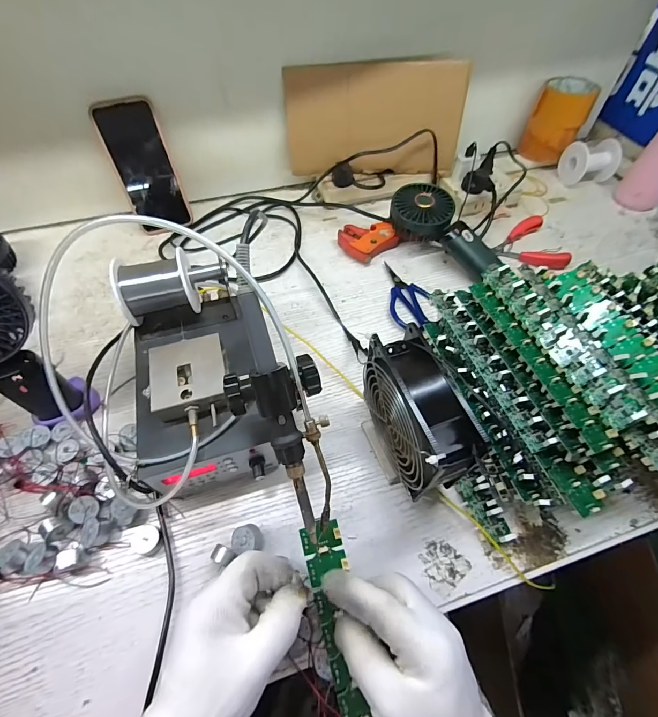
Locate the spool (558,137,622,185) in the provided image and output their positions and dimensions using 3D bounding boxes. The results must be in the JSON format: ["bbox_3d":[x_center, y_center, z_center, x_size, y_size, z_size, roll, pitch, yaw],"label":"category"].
[{"bbox_3d":[0.448,-0.340,0.618,0.076,0.055,0.068,-4,58,-3],"label":"spool"}]

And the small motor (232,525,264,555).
[{"bbox_3d":[-0.072,0.160,0.320,0.026,0.020,0.020,-8,58,-5],"label":"small motor"}]

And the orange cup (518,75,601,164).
[{"bbox_3d":[0.393,-0.412,0.626,0.083,0.099,0.078,28,61,16],"label":"orange cup"}]

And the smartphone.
[{"bbox_3d":[-0.265,-0.273,0.527,0.078,0.172,0.012,-14,40,-6],"label":"smartphone"}]

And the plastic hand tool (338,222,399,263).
[{"bbox_3d":[0.056,-0.183,0.545,0.078,0.019,0.069,-37,65,-21],"label":"plastic hand tool"}]

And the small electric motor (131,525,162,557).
[{"bbox_3d":[-0.162,0.161,0.321,0.025,0.012,0.023,0,58,0],"label":"small electric motor"}]

